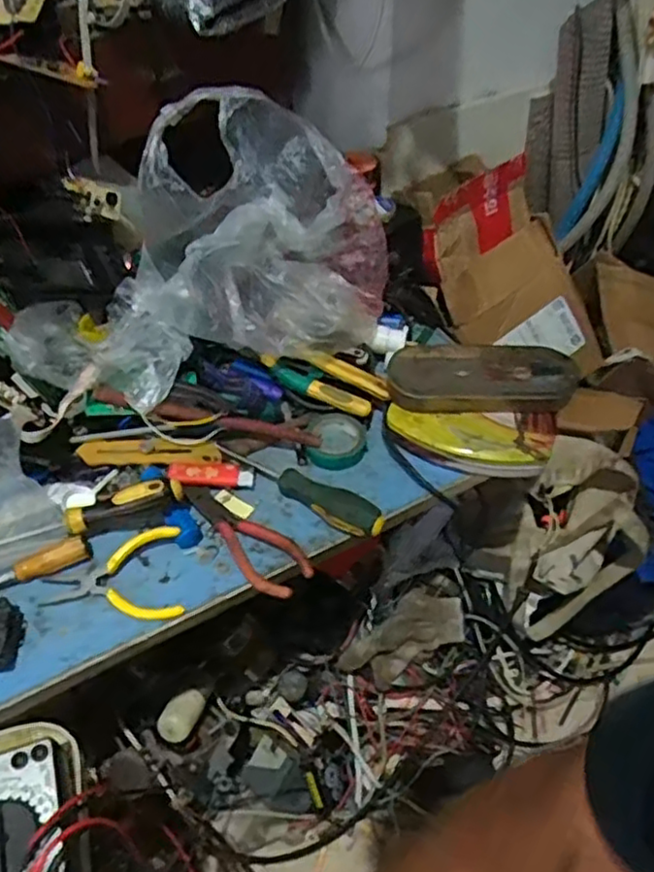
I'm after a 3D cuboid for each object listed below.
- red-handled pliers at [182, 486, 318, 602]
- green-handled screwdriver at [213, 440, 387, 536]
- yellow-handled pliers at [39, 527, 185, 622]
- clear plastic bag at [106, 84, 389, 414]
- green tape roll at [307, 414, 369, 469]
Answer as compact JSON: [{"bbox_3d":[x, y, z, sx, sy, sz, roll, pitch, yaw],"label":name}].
[{"bbox_3d":[-0.077,0.088,0.612,0.153,0.018,0.051,35,58,27],"label":"red-handled pliers"},{"bbox_3d":[-0.029,0.044,0.638,0.180,0.024,0.031,26,54,21],"label":"green-handled screwdriver"},{"bbox_3d":[-0.181,0.122,0.575,0.114,0.023,0.073,-8,50,-7],"label":"yellow-handled pliers"},{"bbox_3d":[-0.080,-0.184,0.648,0.286,0.205,0.140,-18,51,-14],"label":"clear plastic bag"},{"bbox_3d":[0.011,0.005,0.683,0.056,0.015,0.059,0,49,0],"label":"green tape roll"}]

